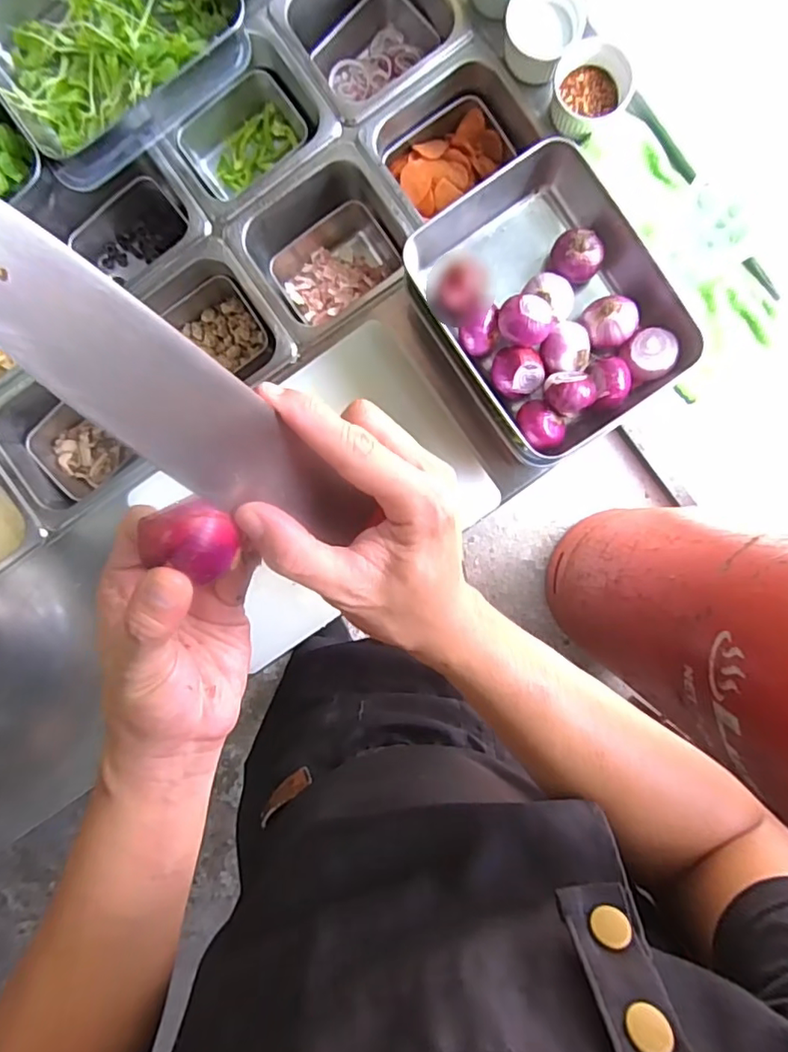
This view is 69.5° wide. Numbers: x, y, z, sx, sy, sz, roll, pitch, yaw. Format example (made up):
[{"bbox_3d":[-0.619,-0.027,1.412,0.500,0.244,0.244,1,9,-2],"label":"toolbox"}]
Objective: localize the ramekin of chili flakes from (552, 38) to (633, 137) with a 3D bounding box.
[{"bbox_3d":[0.199,-0.451,0.587,0.071,0.039,0.077,0,92,2],"label":"ramekin of chili flakes"}]

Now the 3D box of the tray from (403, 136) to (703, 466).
[{"bbox_3d":[0.148,-0.210,0.550,0.212,0.067,0.256,-32,91,3],"label":"tray"}]

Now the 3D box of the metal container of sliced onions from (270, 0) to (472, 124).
[{"bbox_3d":[-0.024,-0.543,0.651,0.171,0.093,0.164,-35,91,3],"label":"metal container of sliced onions"}]

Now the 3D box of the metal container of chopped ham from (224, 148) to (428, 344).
[{"bbox_3d":[-0.072,-0.309,0.665,0.176,0.101,0.162,-35,91,3],"label":"metal container of chopped ham"}]

